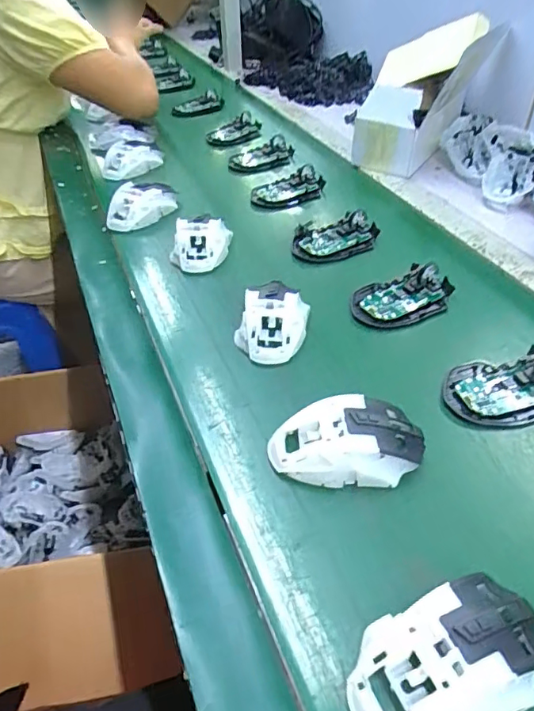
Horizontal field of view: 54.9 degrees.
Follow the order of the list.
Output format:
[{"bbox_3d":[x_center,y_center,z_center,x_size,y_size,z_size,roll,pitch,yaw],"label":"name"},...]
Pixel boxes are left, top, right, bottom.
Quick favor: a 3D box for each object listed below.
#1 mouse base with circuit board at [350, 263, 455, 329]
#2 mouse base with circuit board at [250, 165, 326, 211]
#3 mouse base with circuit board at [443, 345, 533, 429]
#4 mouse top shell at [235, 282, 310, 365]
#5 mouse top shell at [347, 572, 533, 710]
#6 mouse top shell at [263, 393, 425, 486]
[{"bbox_3d":[0.146,-0.065,0.543,0.113,0.024,0.068,-17,45,-16],"label":"mouse base with circuit board"},{"bbox_3d":[0.033,-0.242,0.738,0.118,0.025,0.055,-19,45,-19],"label":"mouse base with circuit board"},{"bbox_3d":[0.213,0.024,0.443,0.114,0.027,0.073,-6,43,-5],"label":"mouse base with circuit board"},{"bbox_3d":[0.004,-0.032,0.499,0.068,0.036,0.084,4,43,6],"label":"mouse top shell"},{"bbox_3d":[0.100,0.164,0.278,0.116,0.037,0.065,-16,44,-16],"label":"mouse top shell"},{"bbox_3d":[0.060,0.063,0.390,0.115,0.036,0.072,-9,43,-8],"label":"mouse top shell"}]

